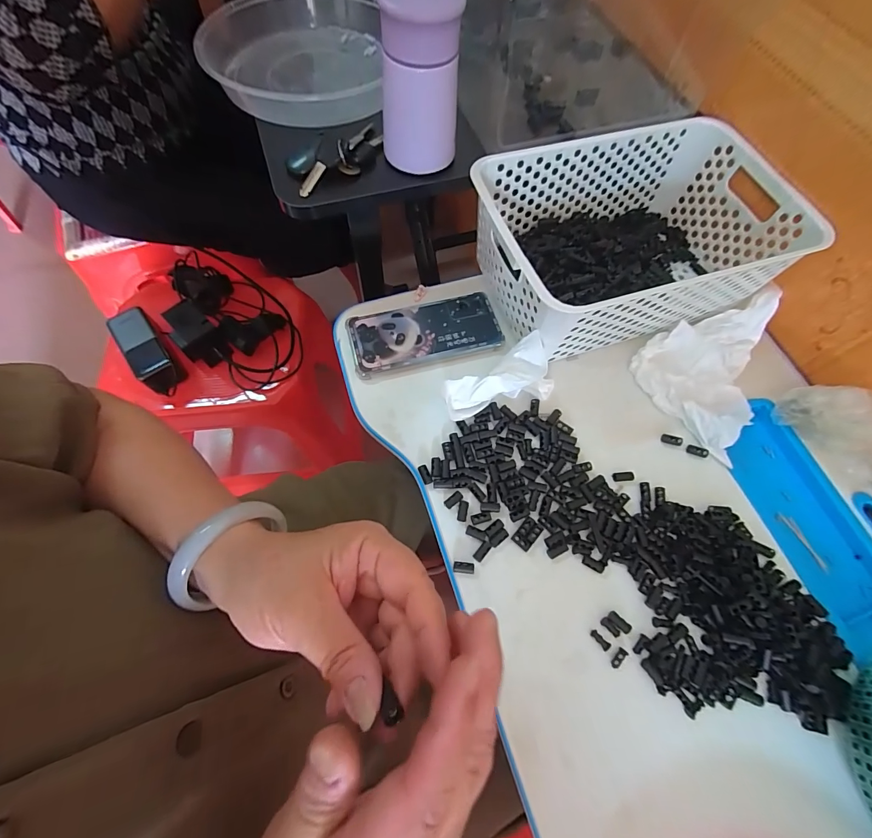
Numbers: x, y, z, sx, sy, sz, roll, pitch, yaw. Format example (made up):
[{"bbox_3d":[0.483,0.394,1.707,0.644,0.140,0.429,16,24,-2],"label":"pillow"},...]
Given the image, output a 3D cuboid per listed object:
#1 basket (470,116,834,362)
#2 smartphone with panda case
[{"bbox_3d":[0.202,-0.194,0.424,0.307,0.100,0.202,-16,69,-10],"label":"basket"},{"bbox_3d":[-0.012,-0.093,0.429,0.160,0.011,0.072,-14,68,-9],"label":"smartphone with panda case"}]

